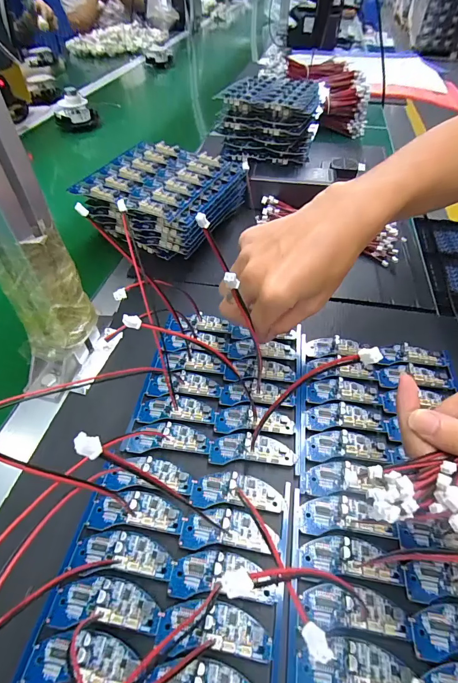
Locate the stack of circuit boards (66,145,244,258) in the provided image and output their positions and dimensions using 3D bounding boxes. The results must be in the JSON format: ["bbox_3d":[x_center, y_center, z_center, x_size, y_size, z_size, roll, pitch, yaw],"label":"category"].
[{"bbox_3d":[-0.083,-0.180,0.445,0.142,0.076,0.145,19,50,17],"label":"stack of circuit boards"}]

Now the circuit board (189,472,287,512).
[{"bbox_3d":[0.006,0.106,0.252,0.066,0.005,0.024,2,47,2],"label":"circuit board"}]

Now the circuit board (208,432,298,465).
[{"bbox_3d":[0.019,0.082,0.274,0.065,0.005,0.023,1,47,1],"label":"circuit board"}]

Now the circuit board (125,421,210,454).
[{"bbox_3d":[-0.048,0.075,0.279,0.064,0.006,0.023,0,47,0],"label":"circuit board"}]

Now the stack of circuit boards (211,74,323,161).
[{"bbox_3d":[0.067,-0.352,0.572,0.153,0.101,0.120,9,48,8],"label":"stack of circuit boards"}]

